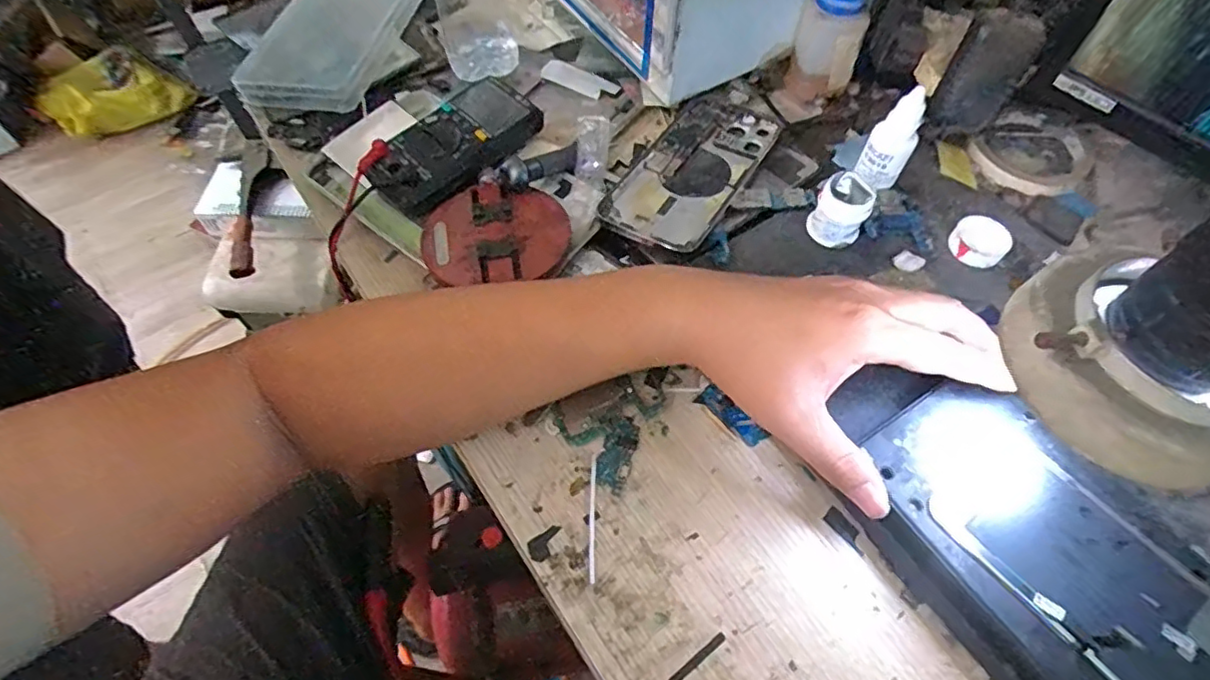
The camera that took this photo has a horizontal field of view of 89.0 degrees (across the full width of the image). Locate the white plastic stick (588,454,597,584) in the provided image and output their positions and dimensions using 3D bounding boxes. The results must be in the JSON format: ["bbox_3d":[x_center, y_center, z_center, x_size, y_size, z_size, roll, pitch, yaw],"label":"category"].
[{"bbox_3d":[-0.007,0.098,0.343,0.004,0.004,0.070,1,59,0],"label":"white plastic stick"}]

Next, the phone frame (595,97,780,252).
[{"bbox_3d":[0.068,-0.130,0.450,0.075,0.007,0.162,29,63,15],"label":"phone frame"}]

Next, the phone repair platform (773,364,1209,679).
[{"bbox_3d":[0.219,0.112,0.311,0.114,0.036,0.237,-30,64,-14],"label":"phone repair platform"}]

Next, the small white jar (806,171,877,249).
[{"bbox_3d":[0.155,-0.084,0.404,0.034,0.035,0.031,0,59,-1],"label":"small white jar"}]

